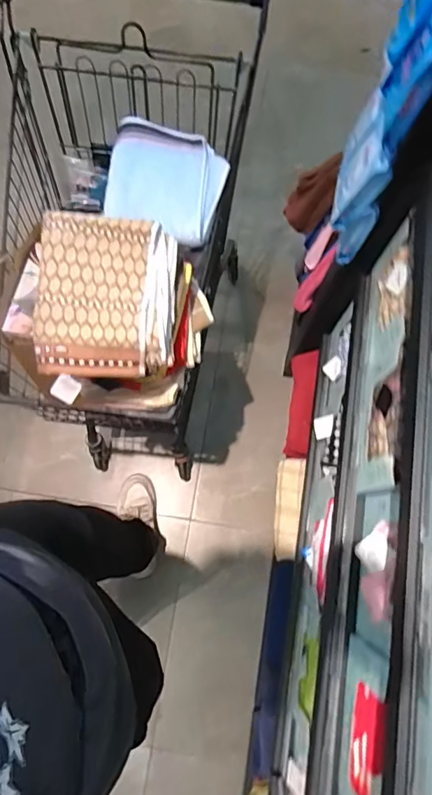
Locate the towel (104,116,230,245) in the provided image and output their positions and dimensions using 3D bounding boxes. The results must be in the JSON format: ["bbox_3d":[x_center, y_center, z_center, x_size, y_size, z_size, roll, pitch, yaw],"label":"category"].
[{"bbox_3d":[-0.085,-0.369,0.780,0.184,0.036,0.204,12,75,2],"label":"towel"}]

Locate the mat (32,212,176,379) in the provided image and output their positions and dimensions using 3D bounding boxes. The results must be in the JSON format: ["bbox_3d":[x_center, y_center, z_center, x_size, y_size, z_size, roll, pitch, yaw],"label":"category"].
[{"bbox_3d":[-0.147,-0.135,0.637,0.180,0.036,0.214,5,87,-10],"label":"mat"}]

